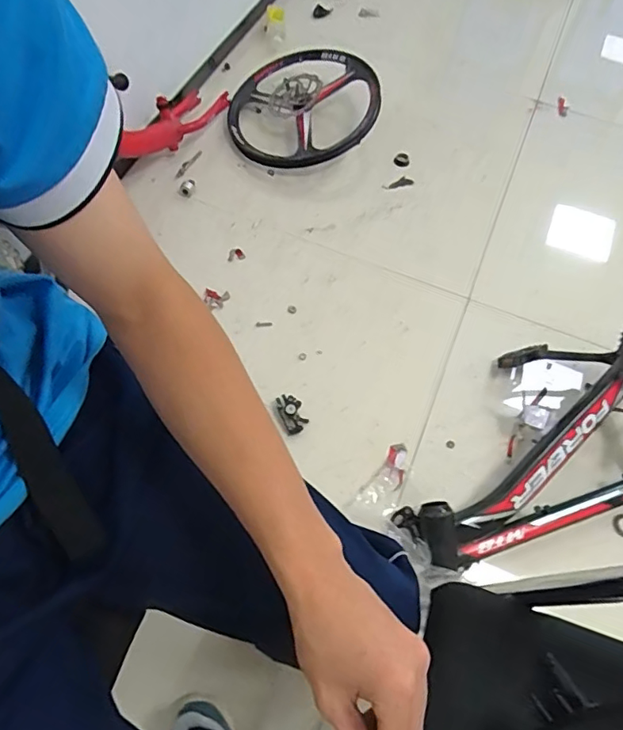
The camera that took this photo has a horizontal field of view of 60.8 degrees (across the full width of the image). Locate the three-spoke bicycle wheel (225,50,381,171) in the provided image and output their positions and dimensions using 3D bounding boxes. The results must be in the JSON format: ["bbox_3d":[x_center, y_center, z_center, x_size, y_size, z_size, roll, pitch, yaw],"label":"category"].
[{"bbox_3d":[-0.035,-0.695,1.433,0.400,0.077,0.390,-4,72,12],"label":"three-spoke bicycle wheel"}]

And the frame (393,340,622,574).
[{"bbox_3d":[0.567,0.075,1.011,0.882,0.227,0.388,-22,65,-14],"label":"frame"}]

